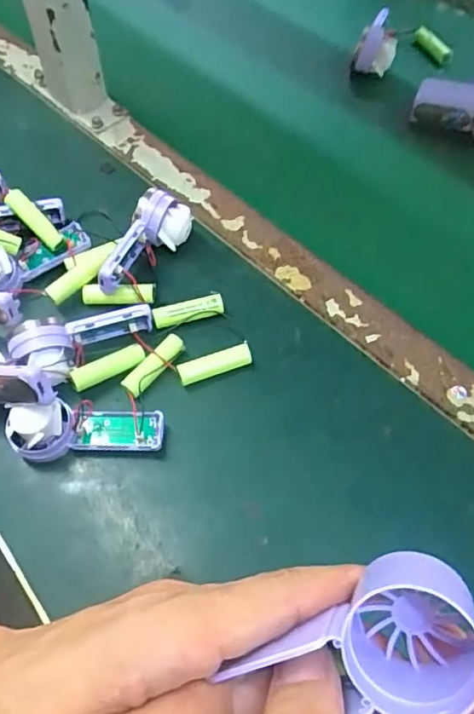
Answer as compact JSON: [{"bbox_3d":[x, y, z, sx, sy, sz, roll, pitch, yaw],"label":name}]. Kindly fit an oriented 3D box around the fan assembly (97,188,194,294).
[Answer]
[{"bbox_3d":[-0.072,-0.081,0.405,0.031,0.039,0.088,33,66,17],"label":"fan assembly"}]

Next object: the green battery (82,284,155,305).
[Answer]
[{"bbox_3d":[-0.085,-0.045,0.397,0.051,0.012,0.014,-3,61,-2],"label":"green battery"}]

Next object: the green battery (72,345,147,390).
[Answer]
[{"bbox_3d":[-0.085,0.008,0.370,0.050,0.015,0.012,-26,64,-14],"label":"green battery"}]

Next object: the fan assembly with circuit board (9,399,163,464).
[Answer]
[{"bbox_3d":[-0.091,0.043,0.342,0.089,0.036,0.033,-6,61,-4],"label":"fan assembly with circuit board"}]

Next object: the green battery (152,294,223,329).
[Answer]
[{"bbox_3d":[-0.035,-0.032,0.396,0.050,0.011,0.013,-11,62,-6],"label":"green battery"}]

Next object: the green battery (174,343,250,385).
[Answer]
[{"bbox_3d":[-0.015,0.006,0.376,0.050,0.013,0.012,-18,62,-10],"label":"green battery"}]

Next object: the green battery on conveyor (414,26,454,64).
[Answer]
[{"bbox_3d":[0.195,-0.309,0.553,0.016,0.016,0.044,-38,80,-19],"label":"green battery on conveyor"}]

